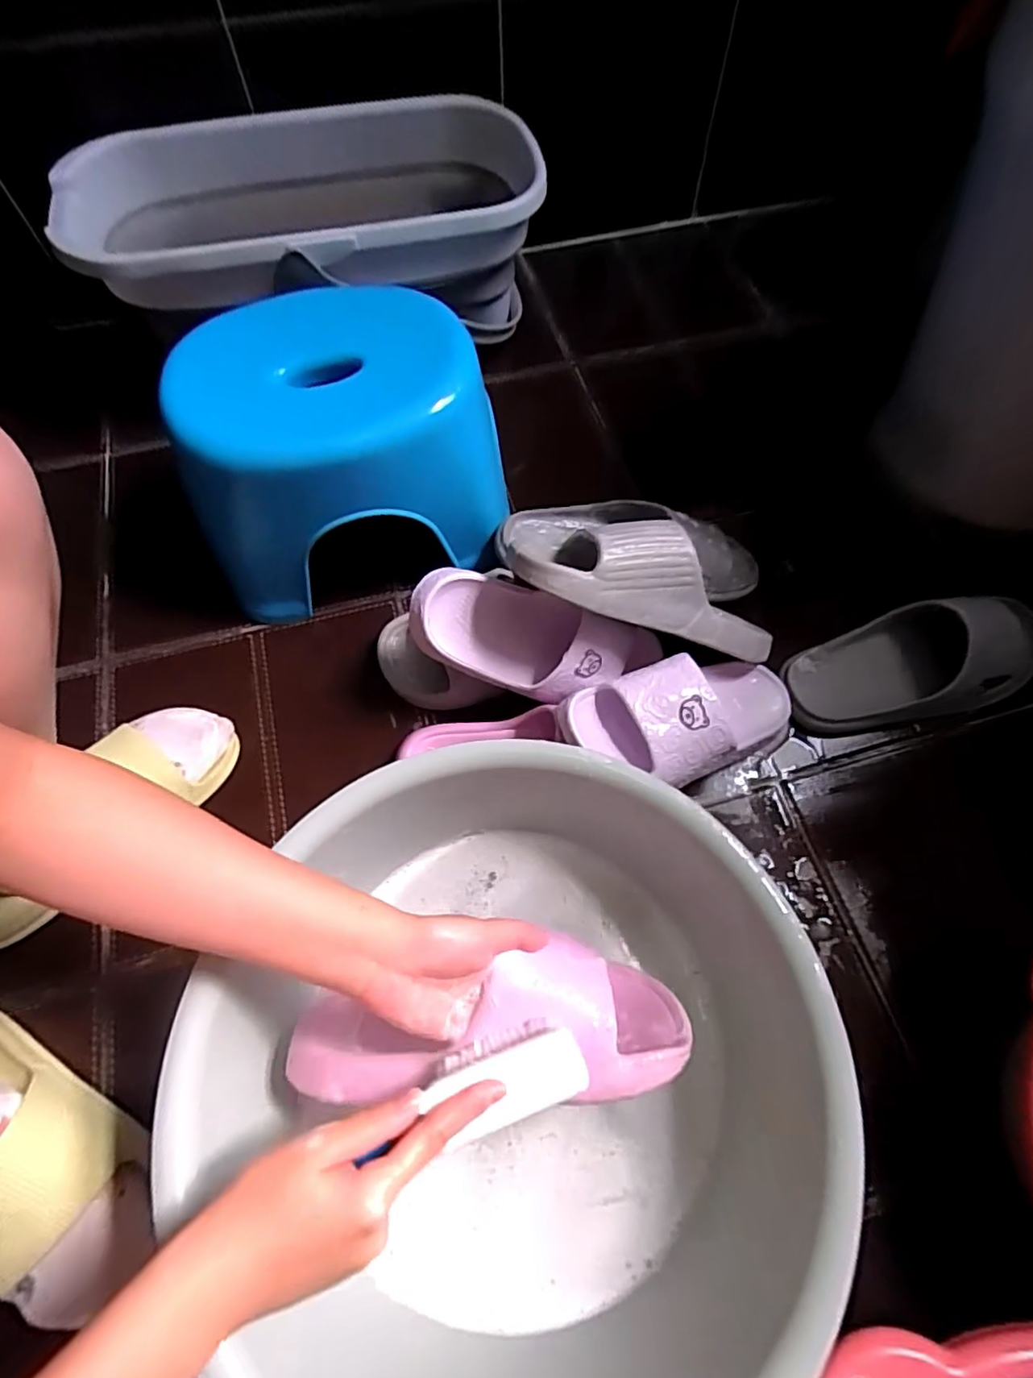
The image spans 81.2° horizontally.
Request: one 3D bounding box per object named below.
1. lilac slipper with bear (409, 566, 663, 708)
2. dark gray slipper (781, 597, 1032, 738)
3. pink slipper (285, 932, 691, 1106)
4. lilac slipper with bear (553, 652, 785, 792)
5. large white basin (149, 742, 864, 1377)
[{"bbox_3d":[0.018,-0.045,0.522,0.217,0.079,0.082,13,64,-8],"label":"lilac slipper with bear"},{"bbox_3d":[0.394,-0.027,0.582,0.268,0.065,0.103,-10,64,-4],"label":"dark gray slipper"},{"bbox_3d":[-0.019,0.216,0.394,0.252,0.088,0.081,-8,64,3],"label":"pink slipper"},{"bbox_3d":[0.155,0.023,0.516,0.241,0.067,0.099,-6,62,-28],"label":"lilac slipper with bear"},{"bbox_3d":[0.001,0.236,0.402,0.362,0.126,0.395,0,64,1],"label":"large white basin"}]

